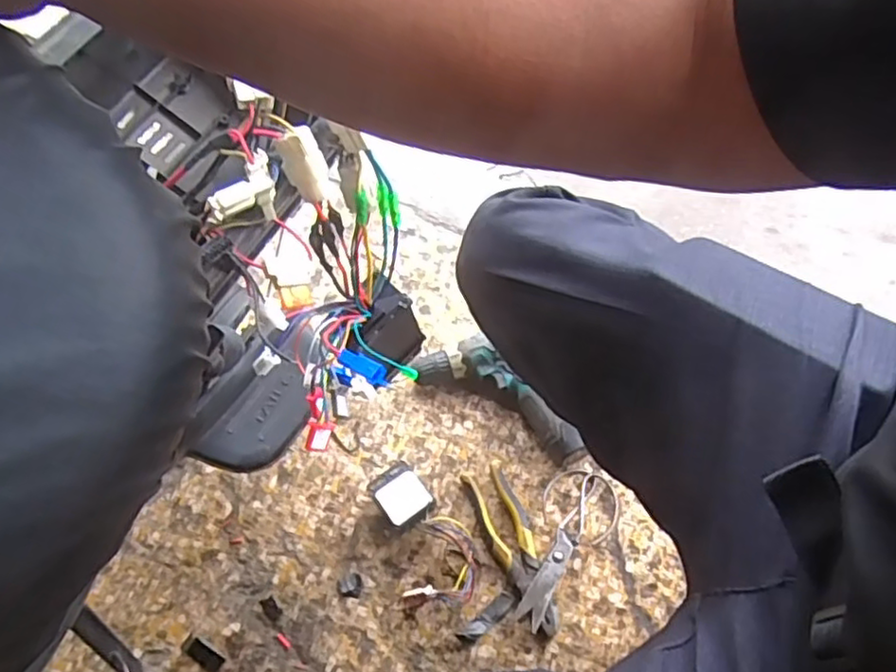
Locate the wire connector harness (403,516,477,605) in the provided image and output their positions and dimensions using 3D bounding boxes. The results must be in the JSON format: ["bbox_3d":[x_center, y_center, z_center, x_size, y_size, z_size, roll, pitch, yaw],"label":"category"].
[{"bbox_3d":[-0.001,0.247,0.749,0.069,0.033,0.089,11,57,7],"label":"wire connector harness"}]

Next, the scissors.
[{"bbox_3d":[0.137,0.238,0.764,0.084,0.019,0.192,18,58,12],"label":"scissors"}]

